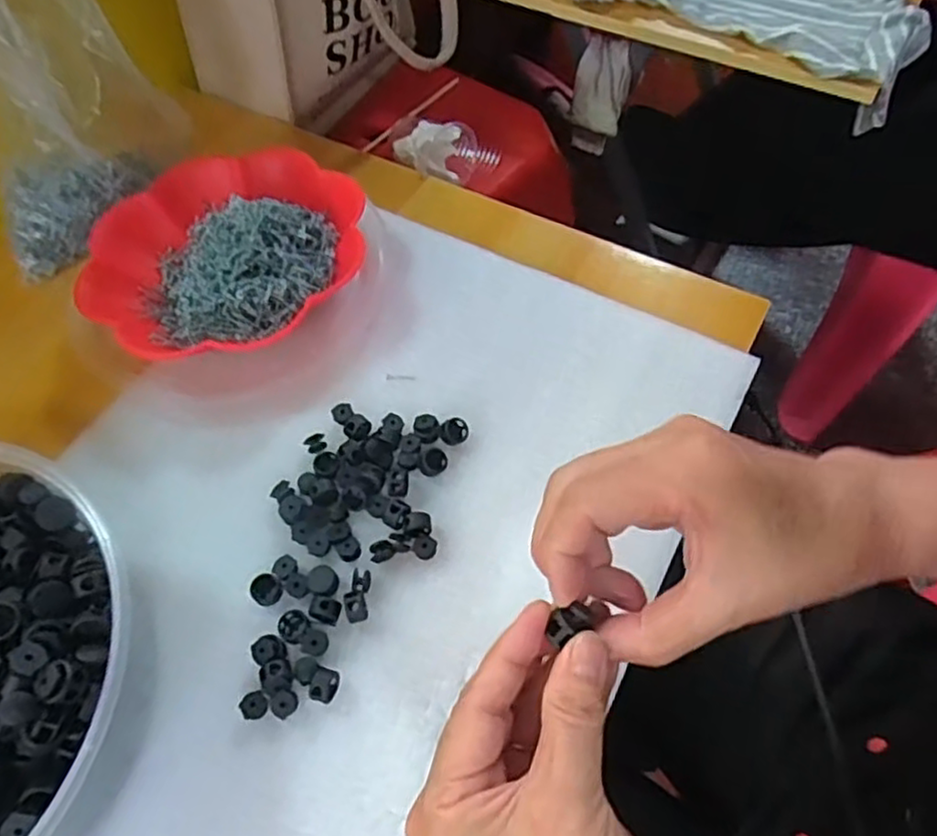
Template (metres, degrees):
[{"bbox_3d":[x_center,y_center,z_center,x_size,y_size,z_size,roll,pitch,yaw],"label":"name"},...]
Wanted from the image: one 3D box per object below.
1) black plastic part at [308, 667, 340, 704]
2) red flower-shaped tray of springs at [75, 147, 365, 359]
[{"bbox_3d":[-0.081,0.151,0.388,0.014,0.012,0.018,12,60,9],"label":"black plastic part"},{"bbox_3d":[-0.187,-0.130,0.526,0.187,0.048,0.204,37,66,22],"label":"red flower-shaped tray of springs"}]

